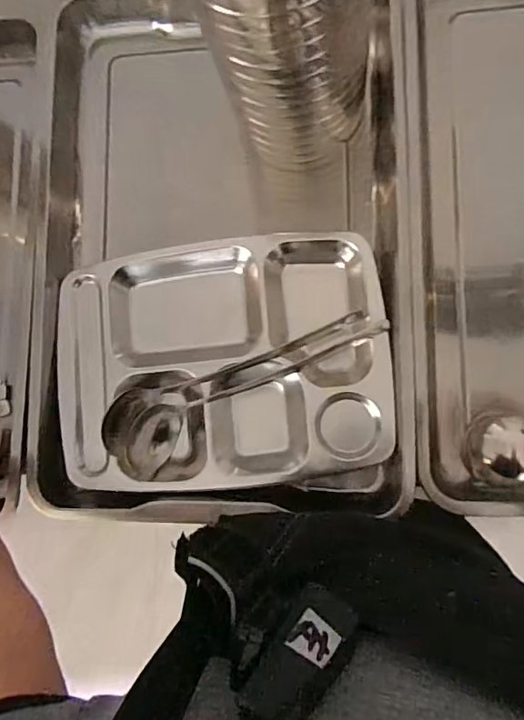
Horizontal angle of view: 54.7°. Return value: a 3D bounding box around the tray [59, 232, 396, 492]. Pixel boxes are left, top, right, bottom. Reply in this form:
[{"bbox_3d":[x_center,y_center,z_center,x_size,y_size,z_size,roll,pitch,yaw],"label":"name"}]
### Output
[{"bbox_3d":[-0.047,-0.002,0.540,0.344,0.041,0.261,-6,84,7],"label":"tray"}]

